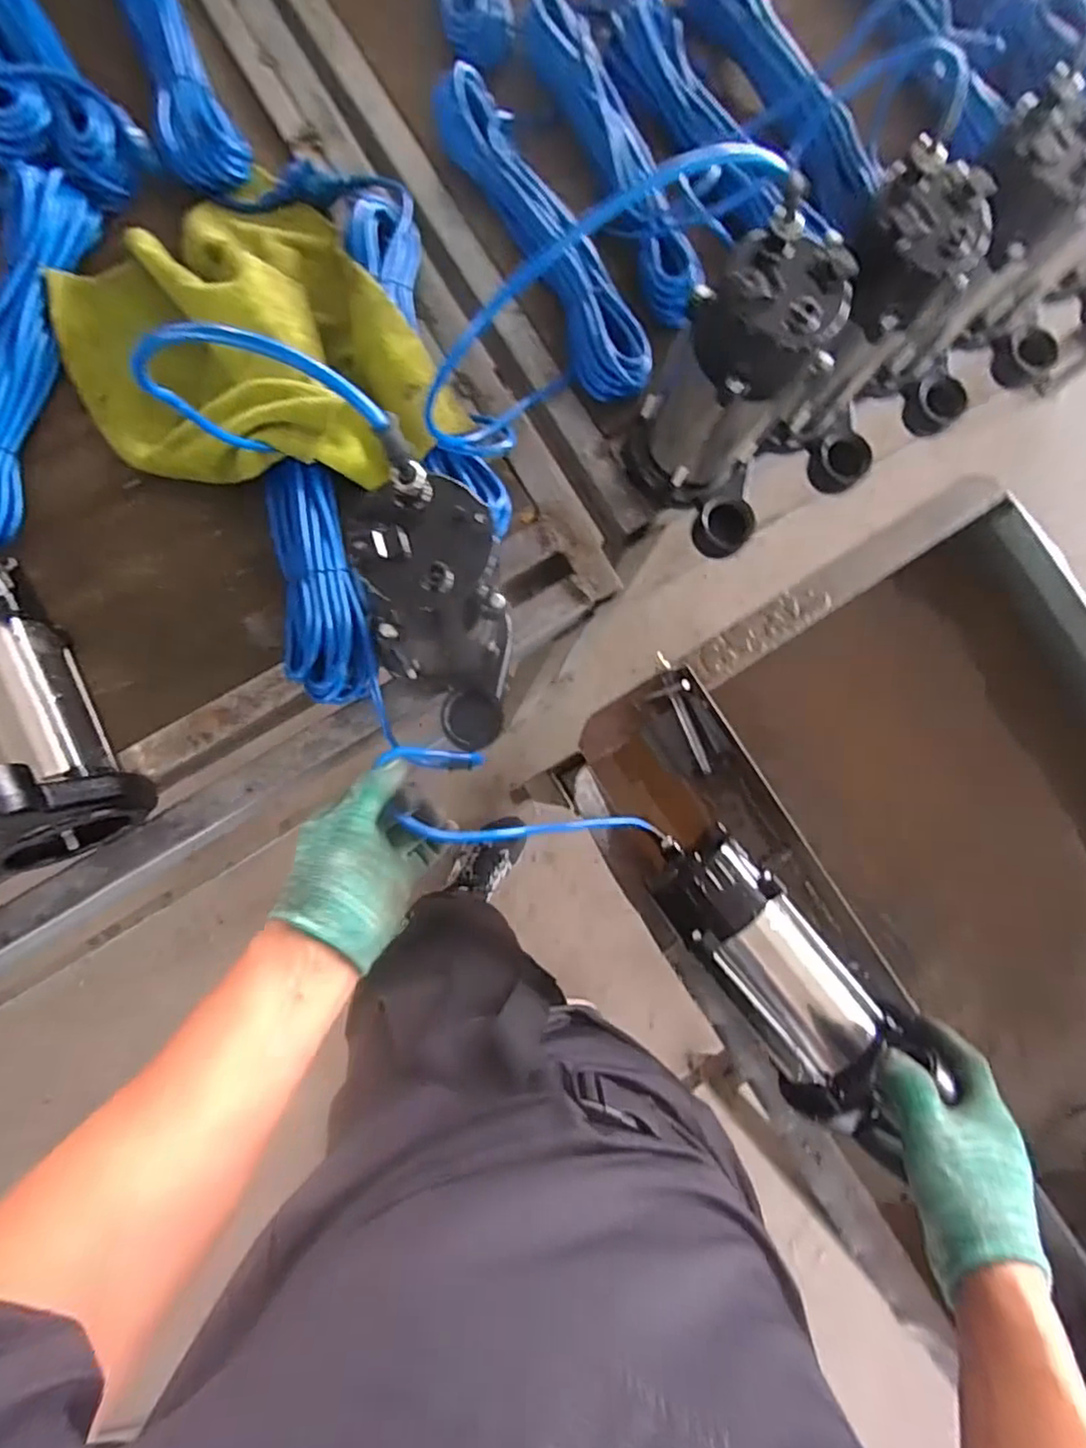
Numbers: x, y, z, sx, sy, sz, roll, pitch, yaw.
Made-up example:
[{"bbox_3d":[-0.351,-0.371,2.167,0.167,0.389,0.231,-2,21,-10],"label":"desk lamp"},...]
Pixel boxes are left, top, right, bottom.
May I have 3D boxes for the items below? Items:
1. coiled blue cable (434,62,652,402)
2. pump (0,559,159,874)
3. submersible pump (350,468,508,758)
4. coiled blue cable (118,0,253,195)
[{"bbox_3d":[0.001,-0.483,0.650,0.072,0.056,0.351,-28,86,-9],"label":"coiled blue cable"},{"bbox_3d":[-0.420,-0.012,0.494,0.110,0.165,0.233,-31,86,-9],"label":"pump"},{"bbox_3d":[-0.075,-0.064,0.489,0.104,0.247,0.131,9,81,-4],"label":"submersible pump"},{"bbox_3d":[-0.381,-0.688,0.646,0.079,0.045,0.369,-21,85,-8],"label":"coiled blue cable"}]

